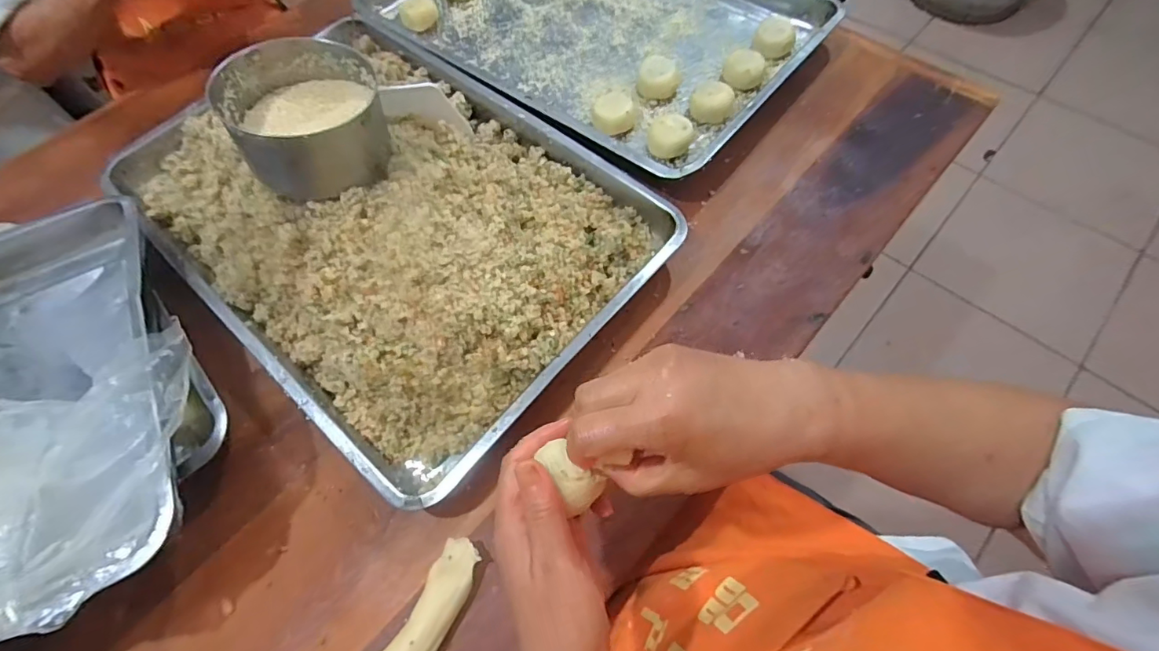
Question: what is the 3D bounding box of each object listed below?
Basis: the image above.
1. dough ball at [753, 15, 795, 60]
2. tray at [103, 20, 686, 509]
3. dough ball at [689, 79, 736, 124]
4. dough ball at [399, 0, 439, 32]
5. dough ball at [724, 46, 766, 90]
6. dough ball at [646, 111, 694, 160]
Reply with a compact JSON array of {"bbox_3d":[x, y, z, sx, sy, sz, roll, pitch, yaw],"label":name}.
[{"bbox_3d":[0.262,-0.387,0.685,0.050,0.033,0.048,-1,65,3],"label":"dough ball"},{"bbox_3d":[-0.215,-0.138,0.556,0.564,0.101,0.383,38,73,18],"label":"tray"},{"bbox_3d":[0.165,-0.278,0.634,0.054,0.035,0.045,14,67,9],"label":"dough ball"},{"bbox_3d":[-0.236,-0.459,0.750,0.053,0.030,0.043,-18,65,-5],"label":"dough ball"},{"bbox_3d":[0.213,-0.332,0.661,0.052,0.034,0.059,14,67,9],"label":"dough ball"},{"bbox_3d":[0.108,-0.224,0.609,0.052,0.038,0.042,9,66,7],"label":"dough ball"}]

